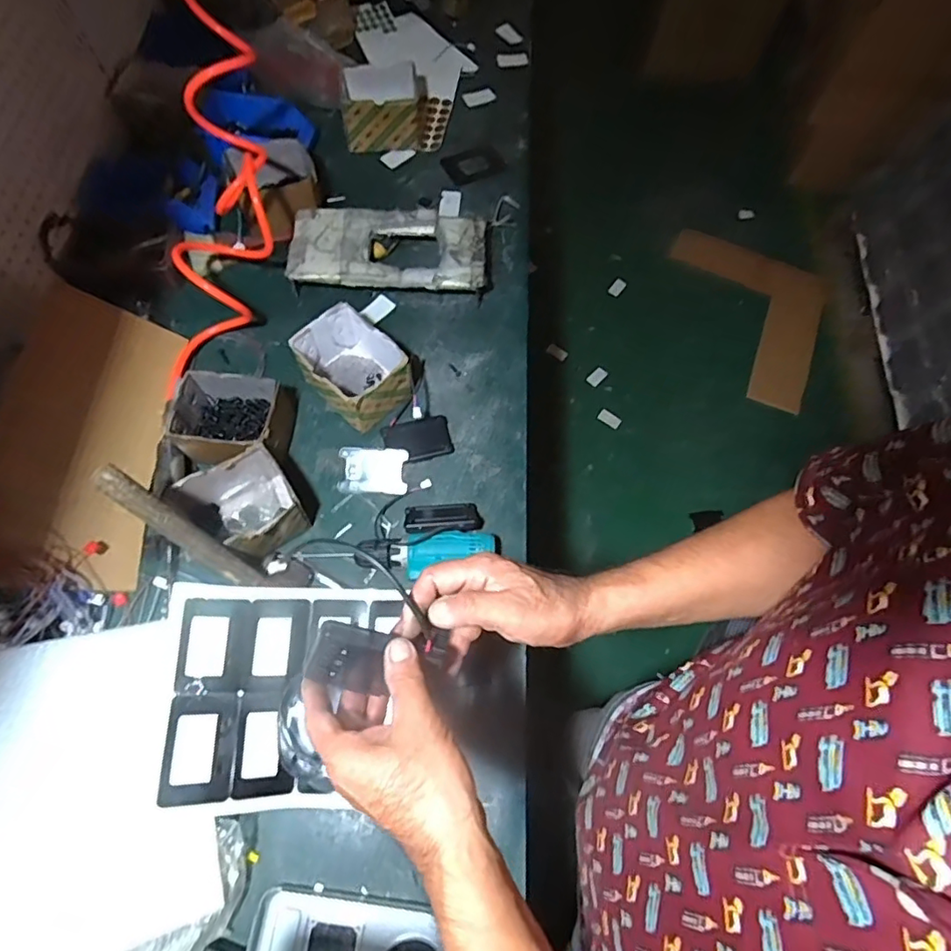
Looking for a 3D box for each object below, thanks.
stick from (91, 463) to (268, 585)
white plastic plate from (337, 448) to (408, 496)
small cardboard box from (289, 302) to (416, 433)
[{"bbox_3d":[-0.325,0.063,0.626,0.022,0.214,0.030,12,60,46],"label":"stick"},{"bbox_3d":[-0.148,-0.008,0.813,0.095,0.006,0.065,2,83,0],"label":"white plastic plate"},{"bbox_3d":[-0.180,-0.157,0.829,0.122,0.089,0.151,-38,74,-16],"label":"small cardboard box"}]

